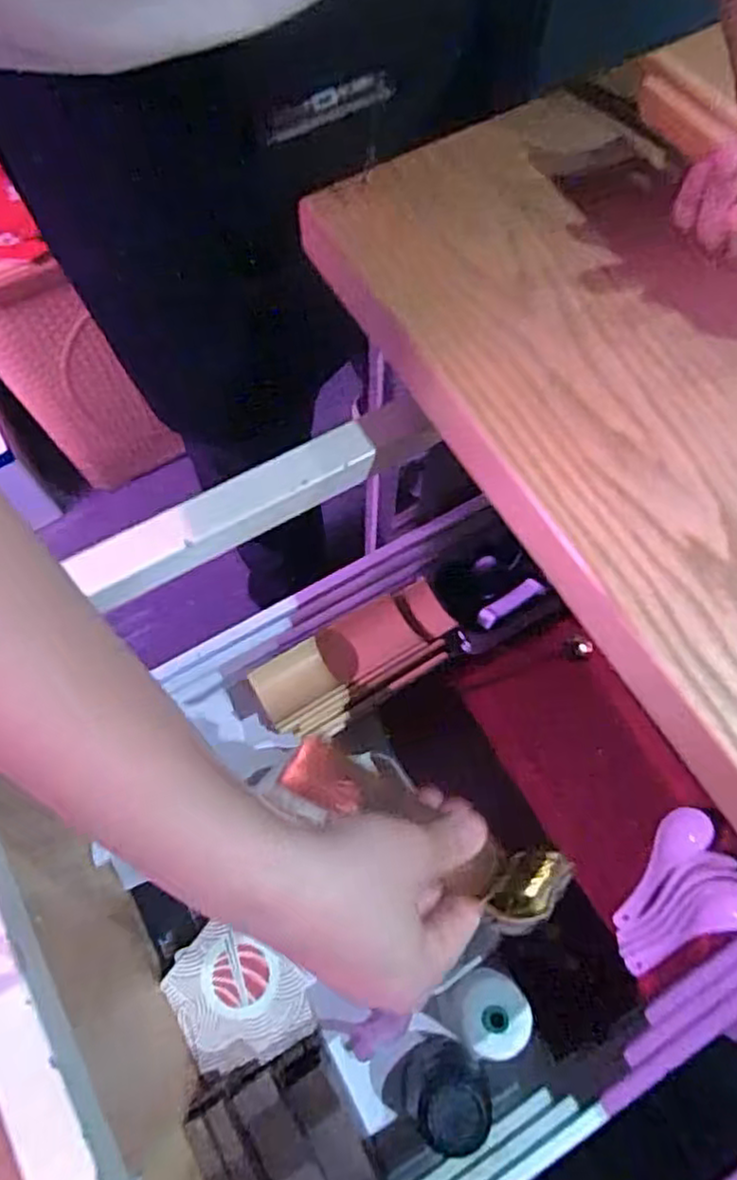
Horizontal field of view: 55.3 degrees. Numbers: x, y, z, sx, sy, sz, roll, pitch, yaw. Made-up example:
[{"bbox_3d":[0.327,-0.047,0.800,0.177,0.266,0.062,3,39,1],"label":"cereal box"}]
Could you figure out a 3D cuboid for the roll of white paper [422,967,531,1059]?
[{"bbox_3d":[0.094,0.352,0.591,0.061,0.102,0.065,0,68,-1],"label":"roll of white paper"}]

